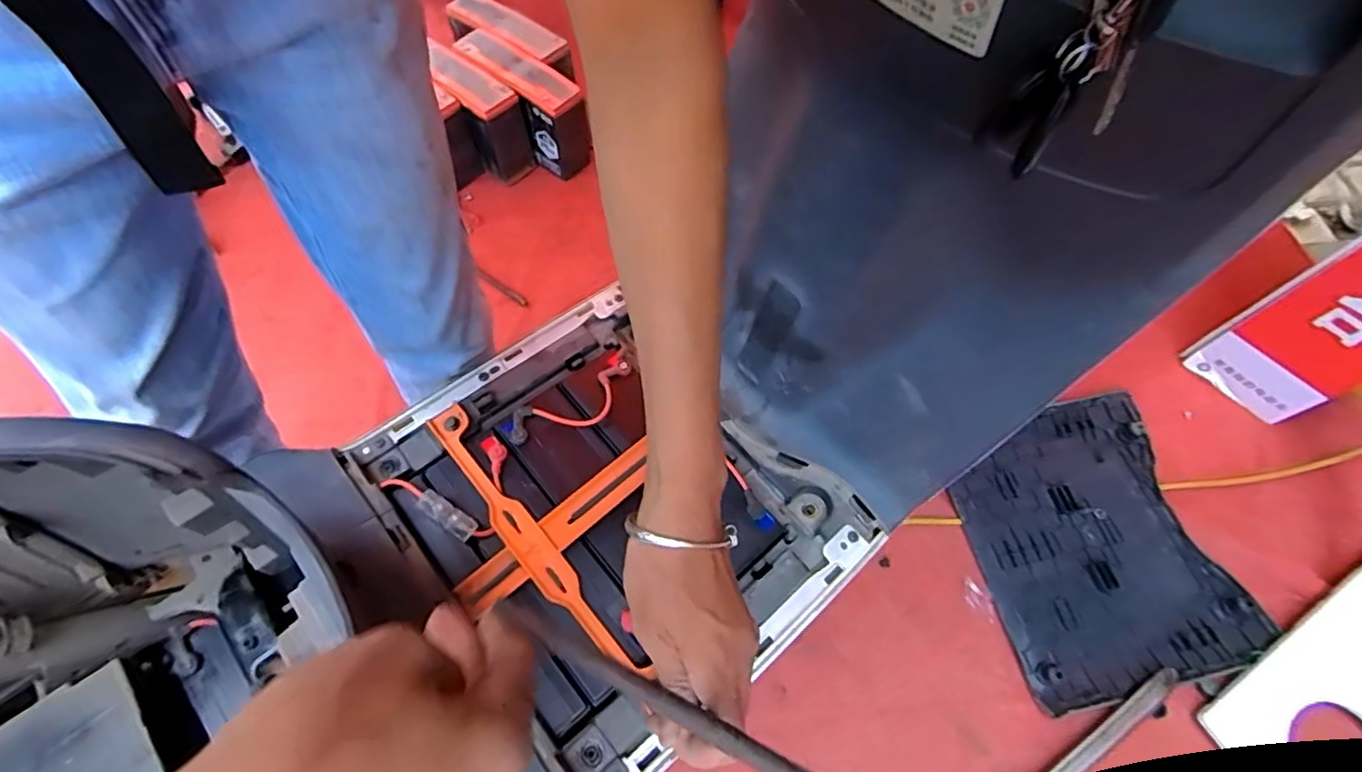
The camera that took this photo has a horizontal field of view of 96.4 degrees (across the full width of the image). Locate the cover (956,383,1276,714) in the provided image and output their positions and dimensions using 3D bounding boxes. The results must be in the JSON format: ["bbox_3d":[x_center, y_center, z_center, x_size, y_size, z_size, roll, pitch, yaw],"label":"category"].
[{"bbox_3d":[0.612,0.224,0.916,0.343,0.050,0.412,-10,64,-8],"label":"cover"}]

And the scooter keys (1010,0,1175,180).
[{"bbox_3d":[0.175,-0.139,0.247,0.031,0.108,0.048,32,66,12],"label":"scooter keys"}]

